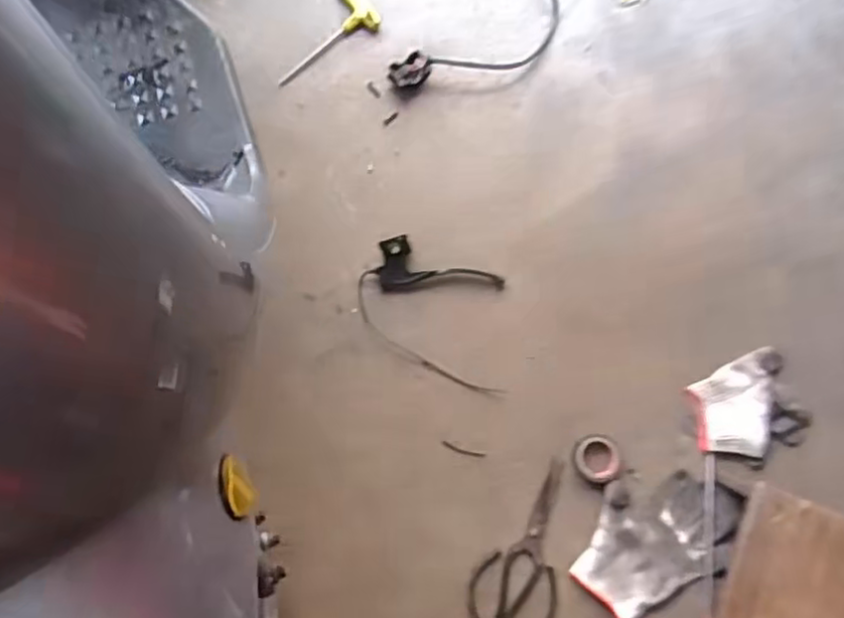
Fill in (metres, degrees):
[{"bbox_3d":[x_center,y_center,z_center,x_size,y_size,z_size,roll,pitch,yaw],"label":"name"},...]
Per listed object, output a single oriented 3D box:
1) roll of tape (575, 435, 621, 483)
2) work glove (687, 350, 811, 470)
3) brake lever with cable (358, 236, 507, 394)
[{"bbox_3d":[0.226,0.192,0.880,0.056,0.013,0.058,0,76,0],"label":"roll of tape"},{"bbox_3d":[0.428,0.132,0.891,0.147,0.031,0.124,-28,78,-7],"label":"work glove"},{"bbox_3d":[0.018,0.004,0.910,0.228,0.051,0.163,17,77,4],"label":"brake lever with cable"}]

